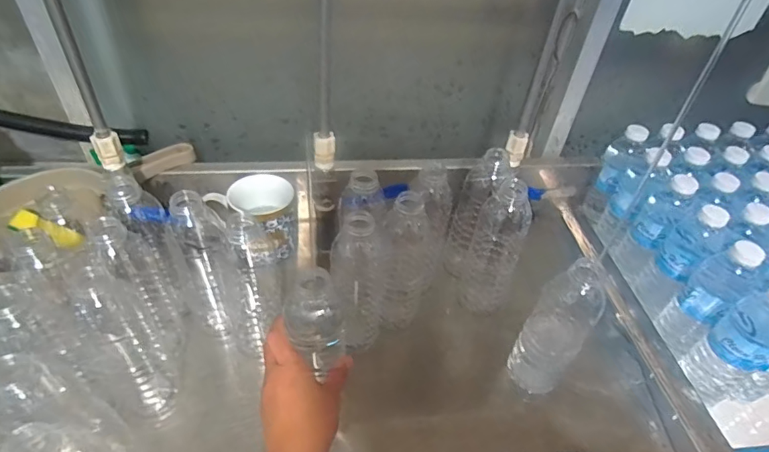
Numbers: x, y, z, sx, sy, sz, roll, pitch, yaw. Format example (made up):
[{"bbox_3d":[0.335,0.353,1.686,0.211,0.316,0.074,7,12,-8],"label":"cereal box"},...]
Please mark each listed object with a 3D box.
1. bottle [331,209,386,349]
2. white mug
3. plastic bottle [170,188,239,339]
[{"bbox_3d":[-0.030,0.069,0.544,0.056,0.208,0.058,4,43,-2],"label":"bottle"},{"bbox_3d":[-0.177,-0.009,0.664,0.110,0.090,0.077,-20,49,-25],"label":"white mug"},{"bbox_3d":[-0.204,0.050,0.548,0.058,0.216,0.066,-18,48,-23],"label":"plastic bottle"}]

